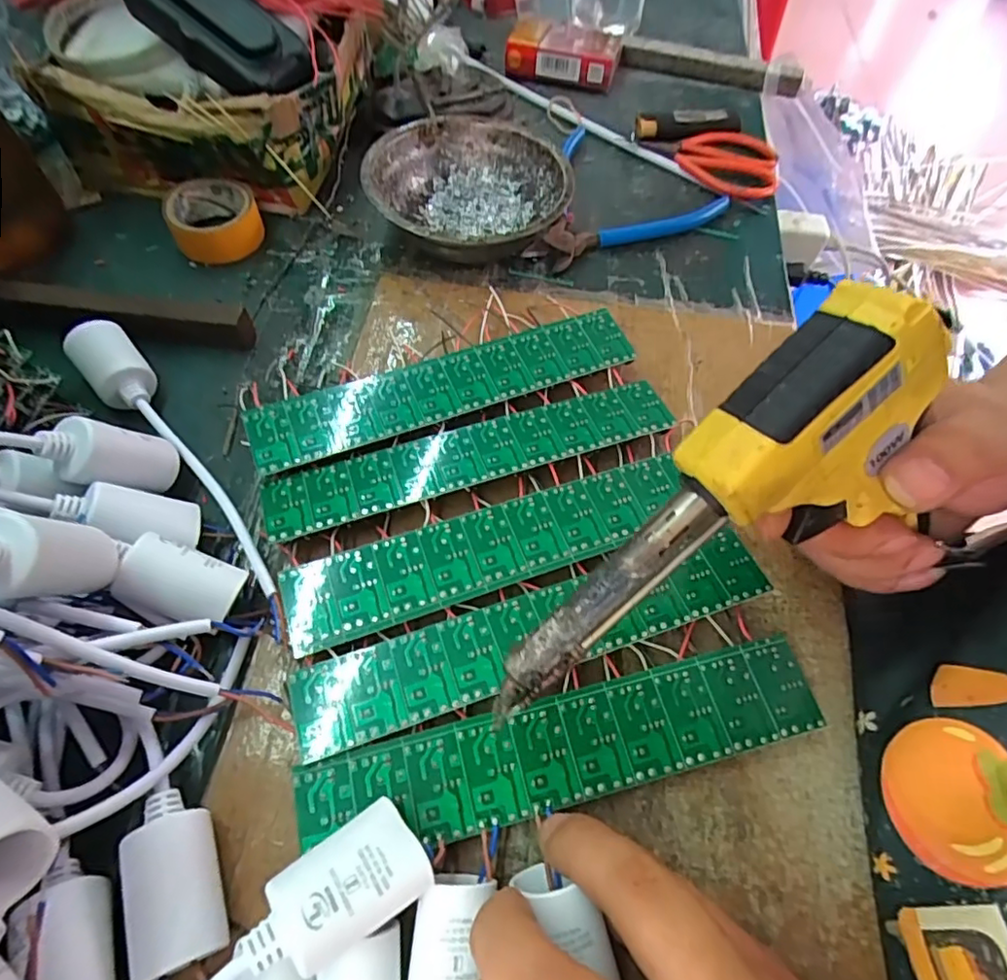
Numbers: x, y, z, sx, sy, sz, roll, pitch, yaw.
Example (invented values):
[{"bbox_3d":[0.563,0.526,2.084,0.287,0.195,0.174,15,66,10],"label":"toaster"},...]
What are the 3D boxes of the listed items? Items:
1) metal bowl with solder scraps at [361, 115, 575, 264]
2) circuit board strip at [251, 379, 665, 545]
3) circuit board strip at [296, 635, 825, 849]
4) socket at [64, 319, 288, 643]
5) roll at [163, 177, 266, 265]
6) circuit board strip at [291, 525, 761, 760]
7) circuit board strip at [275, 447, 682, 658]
[{"bbox_3d":[-0.022,-0.183,0.372,0.119,0.040,0.118,2,60,-3],"label":"metal bowl with solder scraps"},{"bbox_3d":[-0.015,-0.017,0.292,0.198,0.019,0.038,-16,62,-12],"label":"circuit board strip"},{"bbox_3d":[0.025,0.097,0.224,0.199,0.004,0.040,-10,61,-8],"label":"circuit board strip"},{"bbox_3d":[-0.153,-0.013,0.283,0.028,0.023,0.207,-38,69,-22],"label":"socket"},{"bbox_3d":[-0.178,-0.168,0.362,0.052,0.025,0.048,-22,64,-15],"label":"roll"},{"bbox_3d":[0.016,0.059,0.242,0.200,0.005,0.036,-16,63,-12],"label":"circuit board strip"},{"bbox_3d":[-0.002,0.024,0.262,0.185,0.004,0.039,-17,63,-13],"label":"circuit board strip"}]

